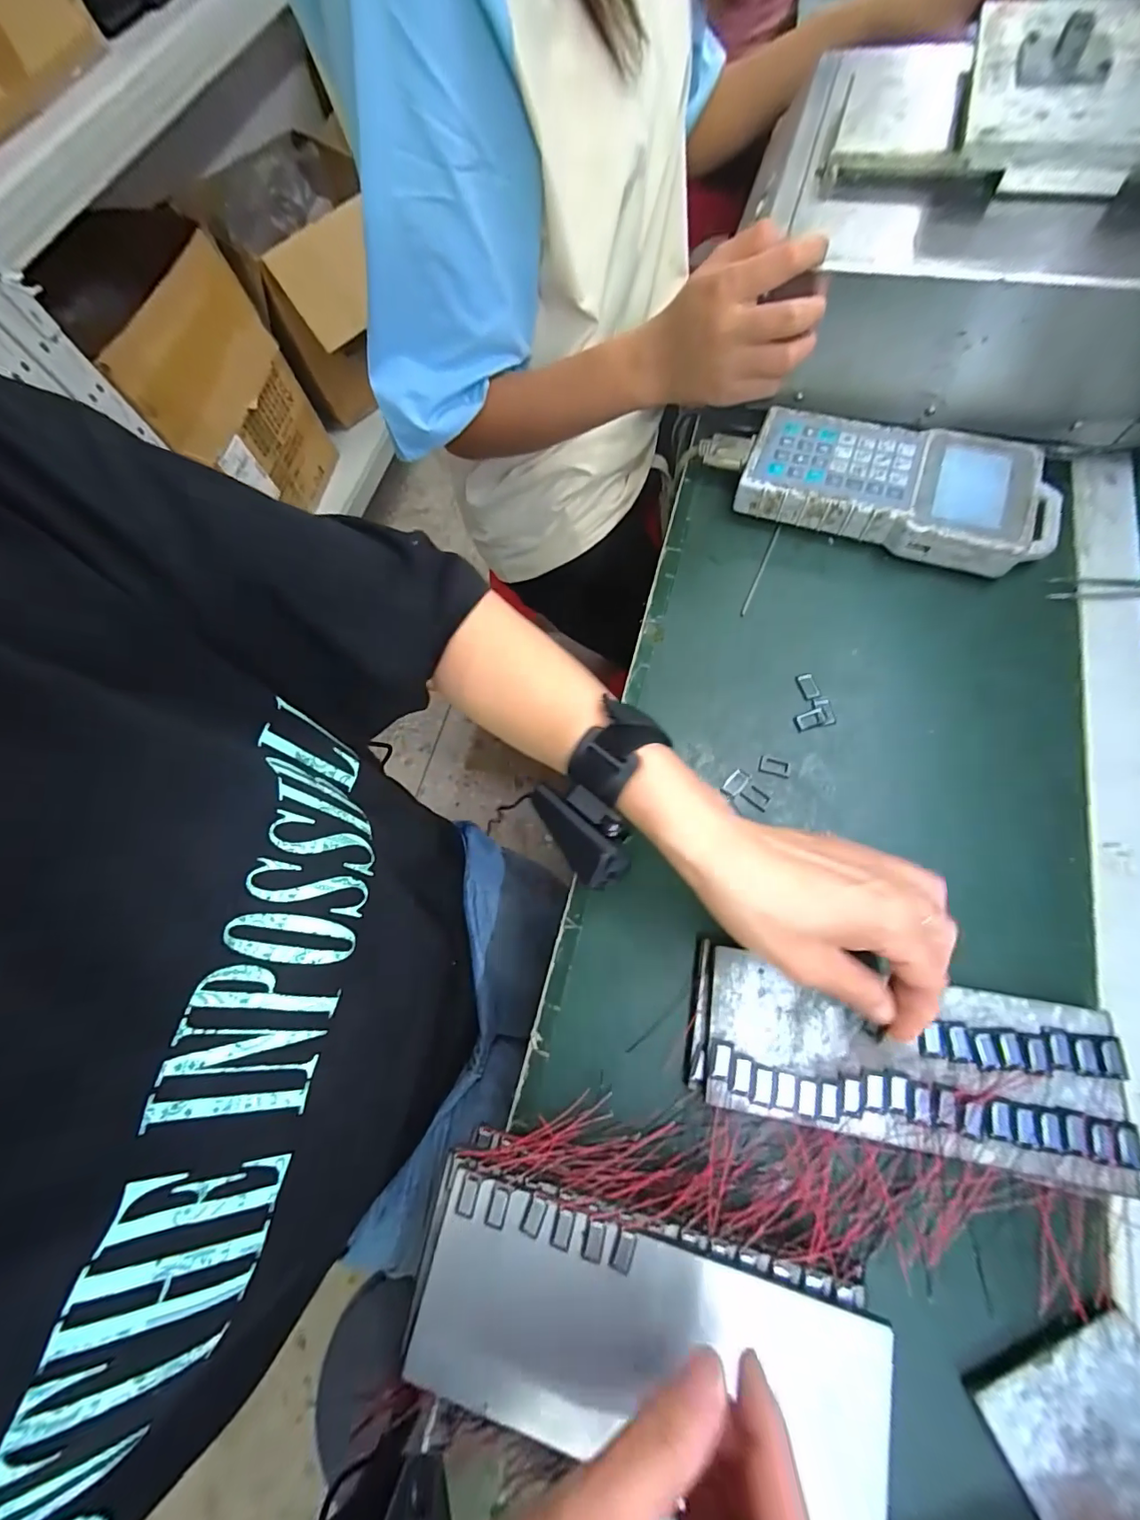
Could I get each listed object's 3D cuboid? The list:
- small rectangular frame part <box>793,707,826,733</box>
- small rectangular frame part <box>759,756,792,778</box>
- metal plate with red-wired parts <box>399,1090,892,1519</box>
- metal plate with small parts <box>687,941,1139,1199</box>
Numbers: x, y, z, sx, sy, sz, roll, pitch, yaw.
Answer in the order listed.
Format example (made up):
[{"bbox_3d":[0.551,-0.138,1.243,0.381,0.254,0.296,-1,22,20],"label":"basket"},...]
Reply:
[{"bbox_3d":[0.170,-0.028,0.350,0.023,0.004,0.013,-18,69,-1],"label":"small rectangular frame part"},{"bbox_3d":[0.140,0.005,0.340,0.021,0.004,0.012,14,72,11],"label":"small rectangular frame part"},{"bbox_3d":[0.034,0.242,0.233,0.198,0.040,0.117,12,69,5],"label":"metal plate with red-wired parts"},{"bbox_3d":[0.175,0.161,0.268,0.208,0.012,0.080,6,68,10],"label":"metal plate with small parts"}]

